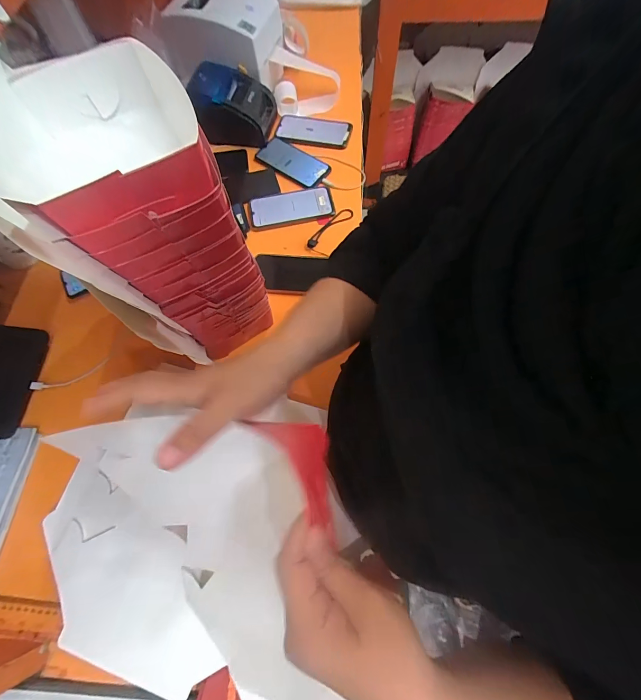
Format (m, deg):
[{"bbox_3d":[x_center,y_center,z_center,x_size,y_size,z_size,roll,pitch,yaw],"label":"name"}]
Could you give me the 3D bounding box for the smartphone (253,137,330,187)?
[{"bbox_3d":[-0.061,-0.420,0.741,0.169,0.016,0.079,34,77,13],"label":"smartphone"}]

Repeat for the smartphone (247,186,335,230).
[{"bbox_3d":[-0.062,-0.297,0.690,0.172,0.017,0.080,-12,64,-4],"label":"smartphone"}]

